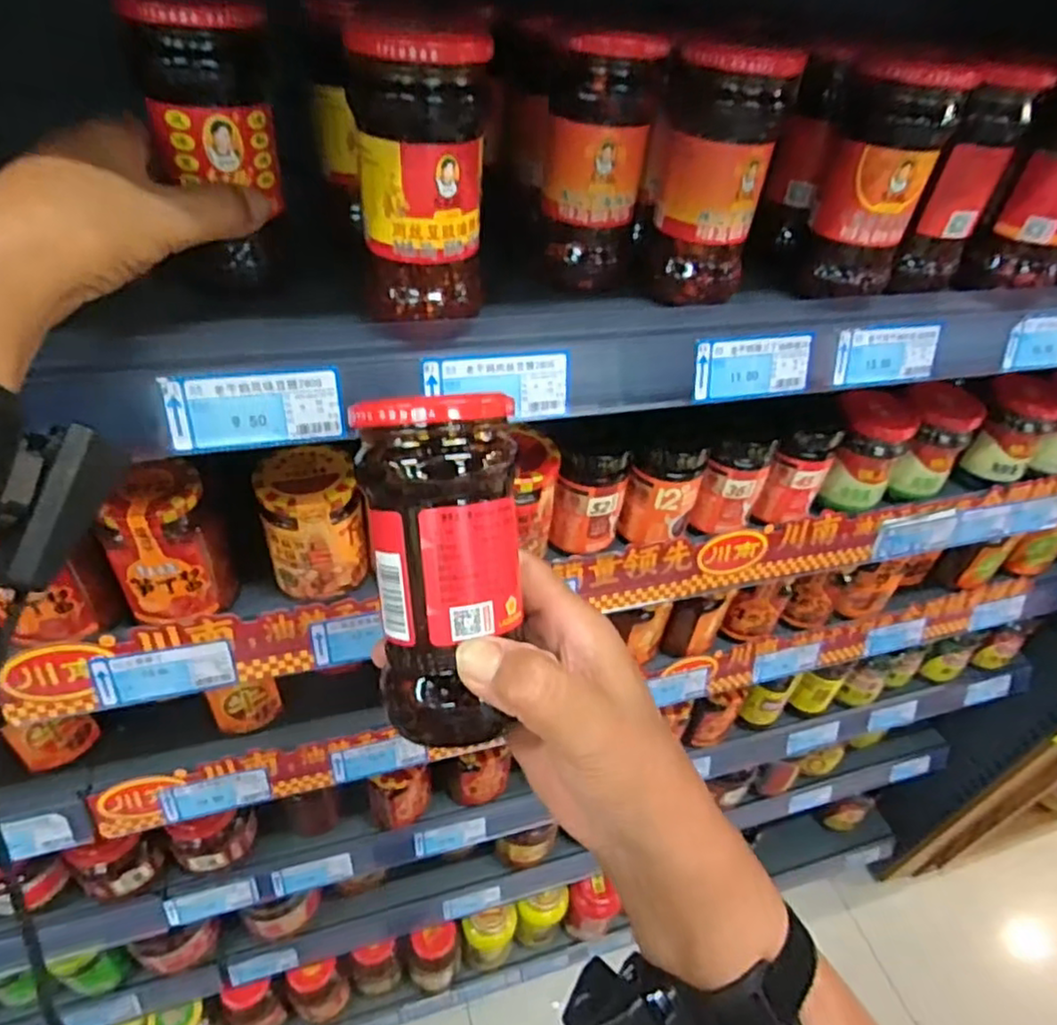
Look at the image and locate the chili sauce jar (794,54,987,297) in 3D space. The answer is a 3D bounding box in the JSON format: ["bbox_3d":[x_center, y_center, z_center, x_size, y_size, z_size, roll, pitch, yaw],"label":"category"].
[{"bbox_3d":[0.213,-0.204,0.411,0.063,0.124,0.061,24,45,18],"label":"chili sauce jar"}]

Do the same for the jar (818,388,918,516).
[{"bbox_3d":[0.290,-0.052,0.577,0.063,0.092,0.076,30,48,24],"label":"jar"}]

